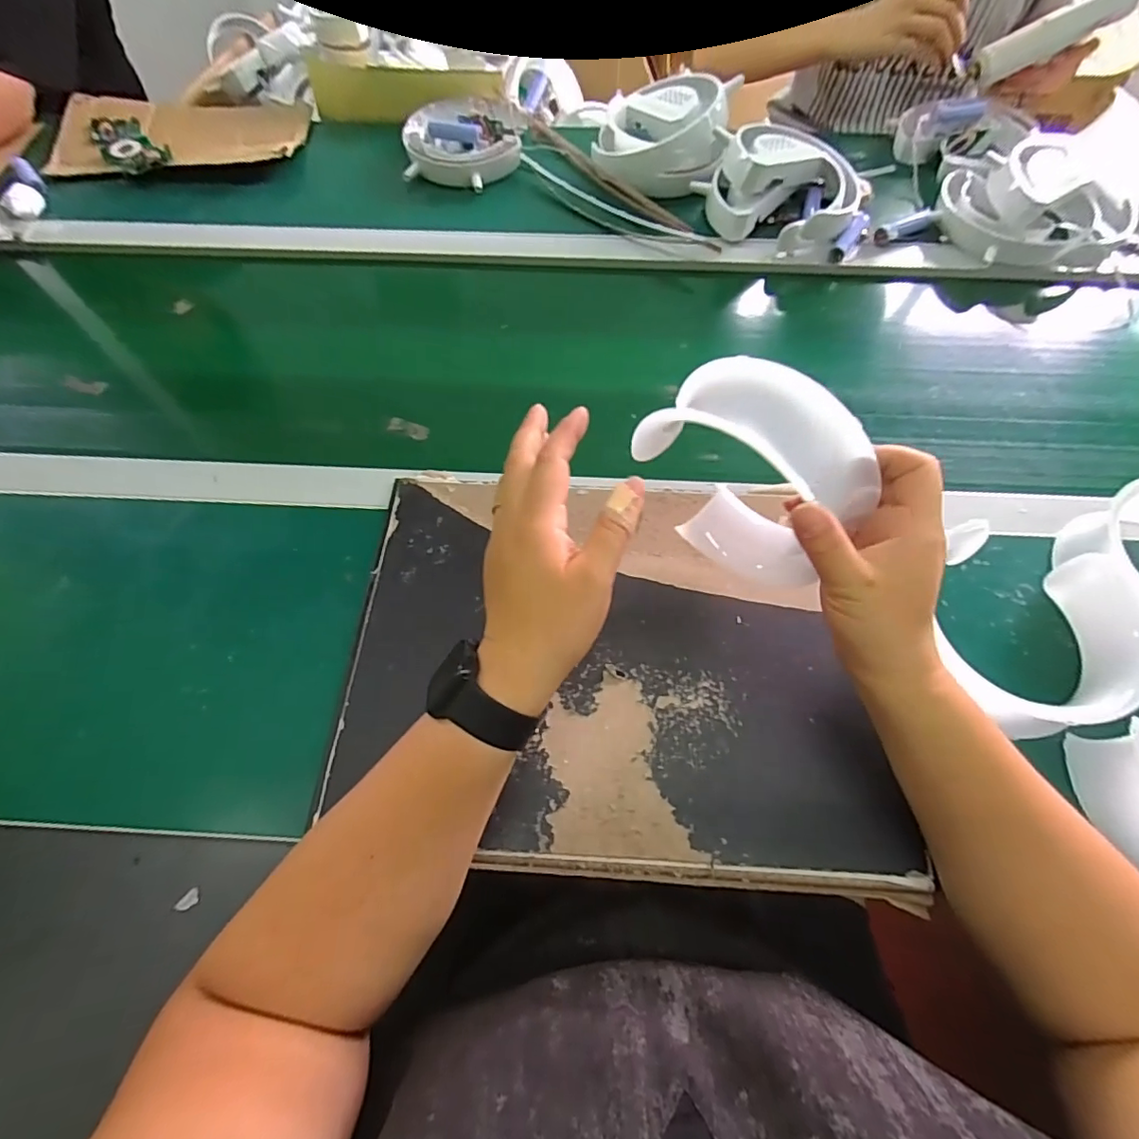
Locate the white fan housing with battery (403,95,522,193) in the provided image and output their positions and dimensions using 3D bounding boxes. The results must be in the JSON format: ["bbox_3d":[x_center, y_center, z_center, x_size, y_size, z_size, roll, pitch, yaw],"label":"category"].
[{"bbox_3d":[-0.134,-0.541,0.676,0.144,0.043,0.156,1,62,0],"label":"white fan housing with battery"}]

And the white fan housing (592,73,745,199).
[{"bbox_3d":[0.113,-0.524,0.648,0.165,0.046,0.148,-3,75,23],"label":"white fan housing"}]

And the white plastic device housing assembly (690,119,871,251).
[{"bbox_3d":[0.240,-0.435,0.606,0.180,0.068,0.148,22,64,11],"label":"white plastic device housing assembly"}]

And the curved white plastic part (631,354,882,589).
[{"bbox_3d":[0.109,-0.054,0.348,0.051,0.154,0.135,-41,70,-19],"label":"curved white plastic part"}]

